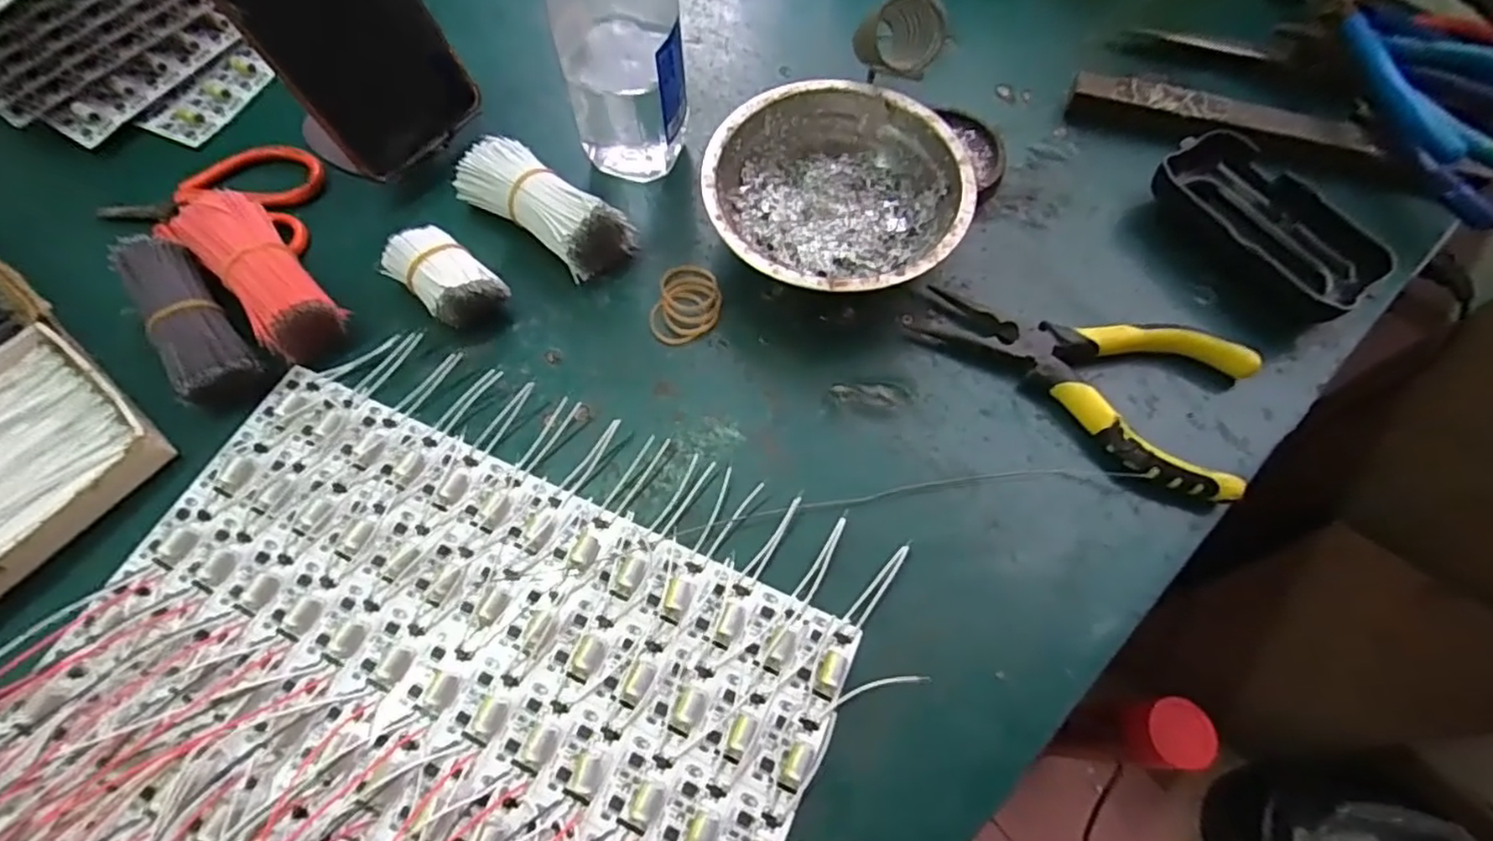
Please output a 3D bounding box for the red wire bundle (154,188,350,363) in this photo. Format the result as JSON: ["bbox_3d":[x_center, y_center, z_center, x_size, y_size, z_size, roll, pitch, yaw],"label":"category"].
[{"bbox_3d":[-0.228,-0.069,0.313,0.088,0.033,0.039,41,72,15],"label":"red wire bundle"}]

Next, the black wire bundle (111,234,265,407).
[{"bbox_3d":[-0.251,-0.044,0.302,0.029,0.029,0.089,-35,72,-15],"label":"black wire bundle"}]

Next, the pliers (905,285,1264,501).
[{"bbox_3d":[0.154,-0.024,0.310,0.146,0.020,0.073,24,68,9],"label":"pliers"}]

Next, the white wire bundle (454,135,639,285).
[{"bbox_3d":[-0.103,-0.110,0.334,0.088,0.038,0.038,35,70,13],"label":"white wire bundle"}]

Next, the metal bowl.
[{"bbox_3d":[0.043,-0.108,0.334,0.122,0.041,0.121,1,67,-1],"label":"metal bowl"}]

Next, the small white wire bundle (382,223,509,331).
[{"bbox_3d":[-0.144,-0.067,0.318,0.053,0.028,0.032,37,71,13],"label":"small white wire bundle"}]

